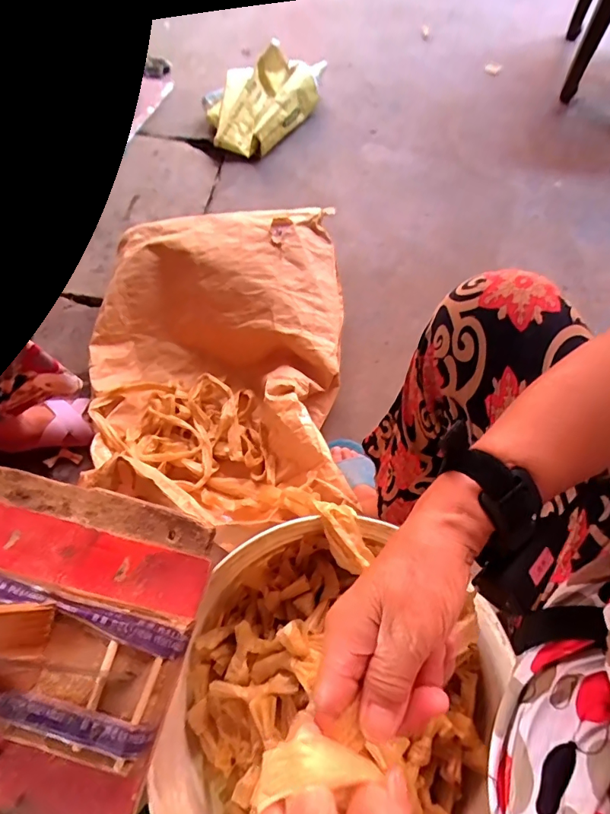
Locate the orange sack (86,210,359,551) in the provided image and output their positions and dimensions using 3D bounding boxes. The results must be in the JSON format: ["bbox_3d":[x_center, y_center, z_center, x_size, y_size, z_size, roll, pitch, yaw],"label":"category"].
[{"bbox_3d":[-0.166,-0.073,0.827,0.463,0.171,0.590,-1,65,2],"label":"orange sack"}]

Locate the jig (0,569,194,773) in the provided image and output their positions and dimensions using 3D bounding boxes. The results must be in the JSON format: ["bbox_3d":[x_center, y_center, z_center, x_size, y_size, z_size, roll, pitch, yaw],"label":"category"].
[{"bbox_3d":[-0.162,0.150,0.263,0.152,0.077,0.081,11,66,8],"label":"jig"}]

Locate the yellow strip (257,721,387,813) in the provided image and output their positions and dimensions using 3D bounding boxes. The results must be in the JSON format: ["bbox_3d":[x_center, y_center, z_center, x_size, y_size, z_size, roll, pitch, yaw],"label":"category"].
[{"bbox_3d":[0.005,0.167,0.216,0.054,0.017,0.025,0,65,-4],"label":"yellow strip"}]

